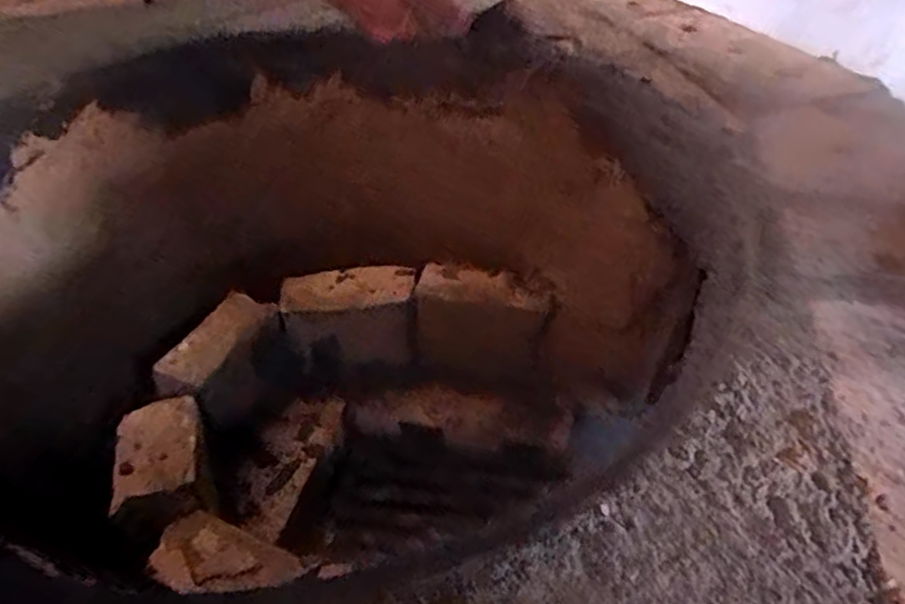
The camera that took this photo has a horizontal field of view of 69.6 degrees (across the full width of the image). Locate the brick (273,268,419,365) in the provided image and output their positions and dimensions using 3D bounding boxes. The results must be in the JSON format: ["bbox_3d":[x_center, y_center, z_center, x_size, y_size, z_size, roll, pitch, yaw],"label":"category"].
[{"bbox_3d":[-0.103,0.016,0.676,0.132,0.090,0.061,-4,41,-6],"label":"brick"}]

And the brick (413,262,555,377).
[{"bbox_3d":[0.029,0.023,0.664,0.128,0.100,0.064,9,41,9],"label":"brick"}]

